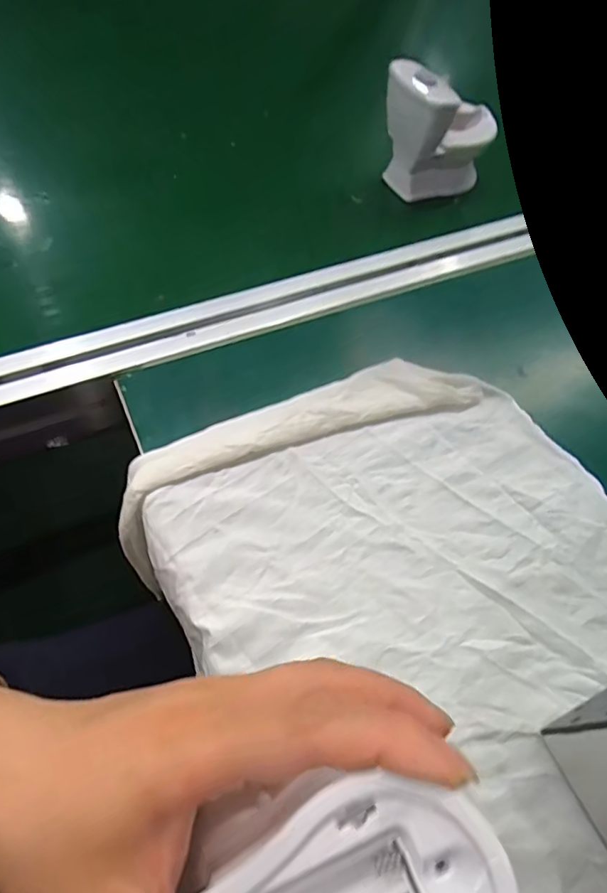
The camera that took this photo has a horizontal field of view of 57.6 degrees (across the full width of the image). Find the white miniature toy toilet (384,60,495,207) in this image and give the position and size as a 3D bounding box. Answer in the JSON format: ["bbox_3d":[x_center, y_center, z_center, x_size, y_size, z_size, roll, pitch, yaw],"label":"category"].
[{"bbox_3d":[0.116,-0.274,0.480,0.096,0.094,0.063,-33,67,-20],"label":"white miniature toy toilet"}]

